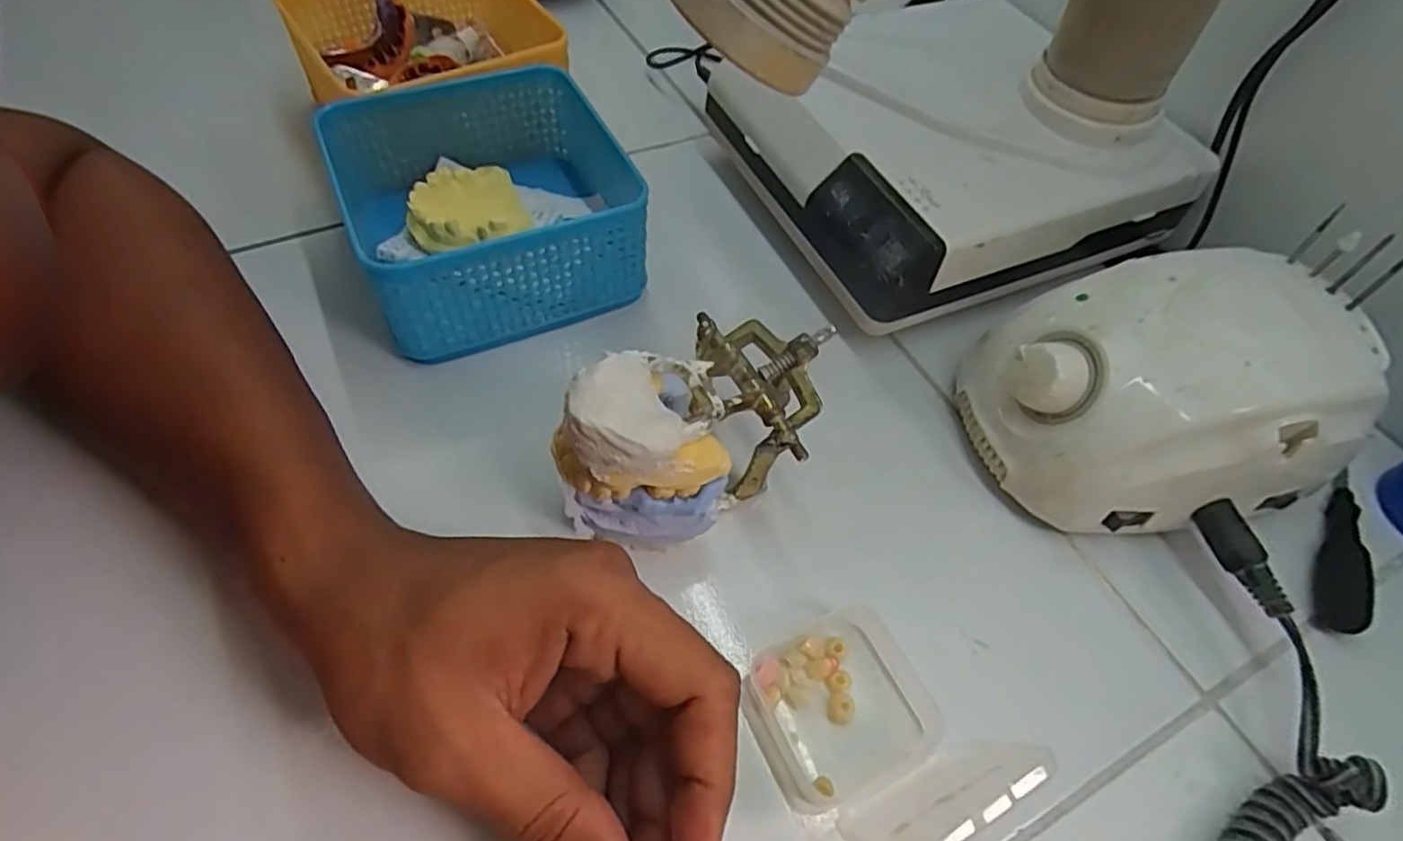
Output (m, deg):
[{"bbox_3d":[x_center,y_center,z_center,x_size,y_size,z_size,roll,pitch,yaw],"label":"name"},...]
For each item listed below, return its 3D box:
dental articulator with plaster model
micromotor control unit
[{"bbox_3d":[0.001,0.007,0.276,0.065,0.081,0.112,38,61,20],"label":"dental articulator with plaster model"},{"bbox_3d":[0.194,-0.009,0.299,0.134,0.085,0.094,-7,56,-10],"label":"micromotor control unit"}]

